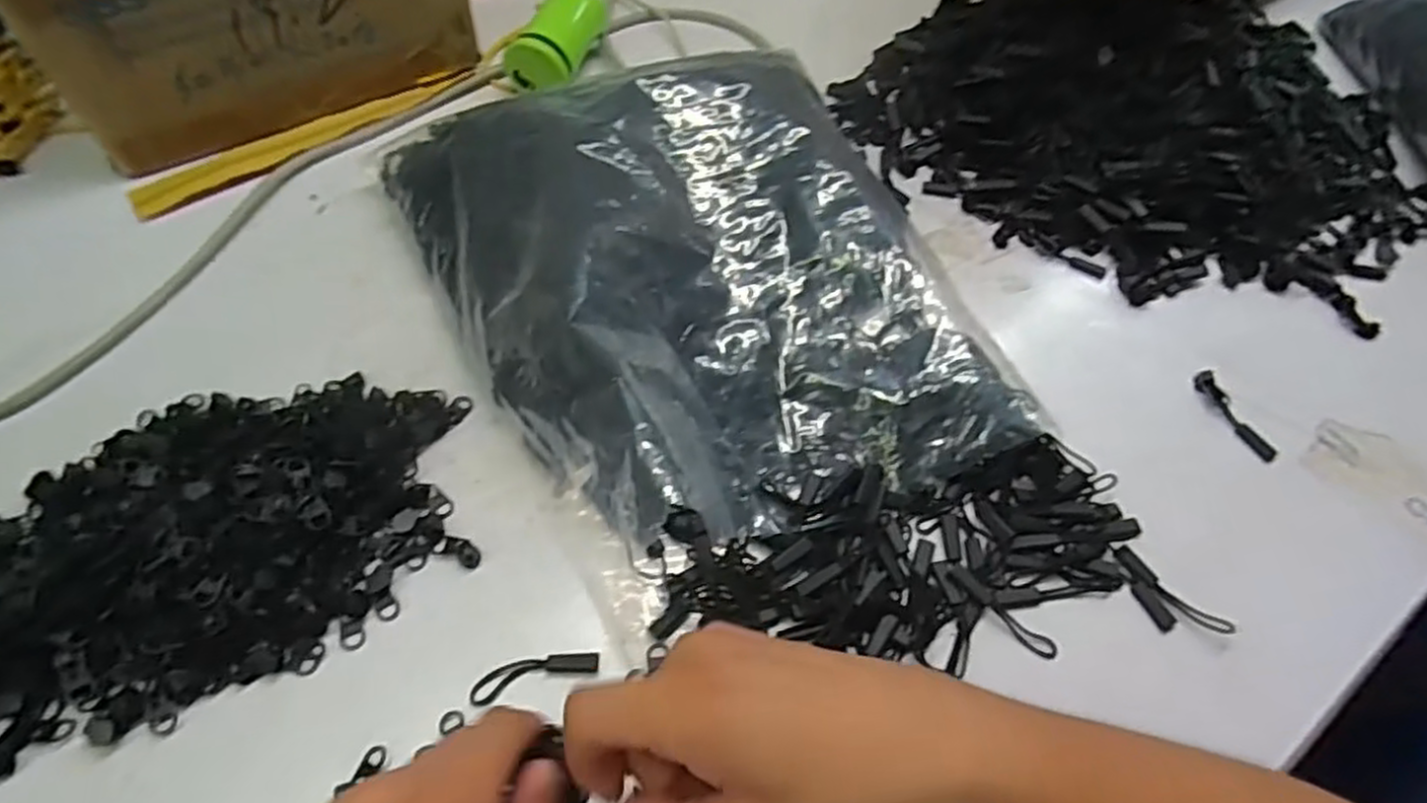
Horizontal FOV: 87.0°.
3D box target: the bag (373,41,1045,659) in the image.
[{"bbox_3d":[-0.010,-0.081,0.421,0.257,0.079,0.340,-24,63,-20],"label":"bag"}]

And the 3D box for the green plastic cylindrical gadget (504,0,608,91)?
[{"bbox_3d":[-0.115,-0.272,0.554,0.049,0.037,0.089,12,59,3],"label":"green plastic cylindrical gadget"}]

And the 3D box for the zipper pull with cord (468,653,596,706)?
[{"bbox_3d":[-0.081,0.124,0.343,0.057,0.004,0.014,-11,59,-13],"label":"zipper pull with cord"}]

